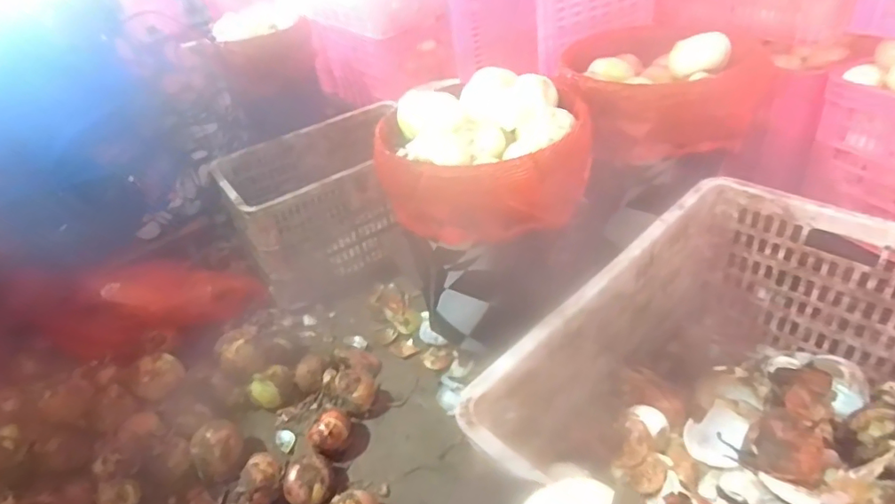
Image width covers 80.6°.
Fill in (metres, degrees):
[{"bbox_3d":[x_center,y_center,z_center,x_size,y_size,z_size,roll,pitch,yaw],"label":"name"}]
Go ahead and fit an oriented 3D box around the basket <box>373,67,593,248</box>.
[{"bbox_3d":[0.065,-0.138,0.791,0.253,0.152,0.278,28,50,37],"label":"basket"}]

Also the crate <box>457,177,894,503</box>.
[{"bbox_3d":[0.320,0.175,0.581,0.516,0.247,0.349,-33,44,-29],"label":"crate"}]

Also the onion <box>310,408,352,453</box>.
[{"bbox_3d":[-0.199,0.314,0.910,0.073,0.062,0.058,-24,40,-20],"label":"onion"}]

